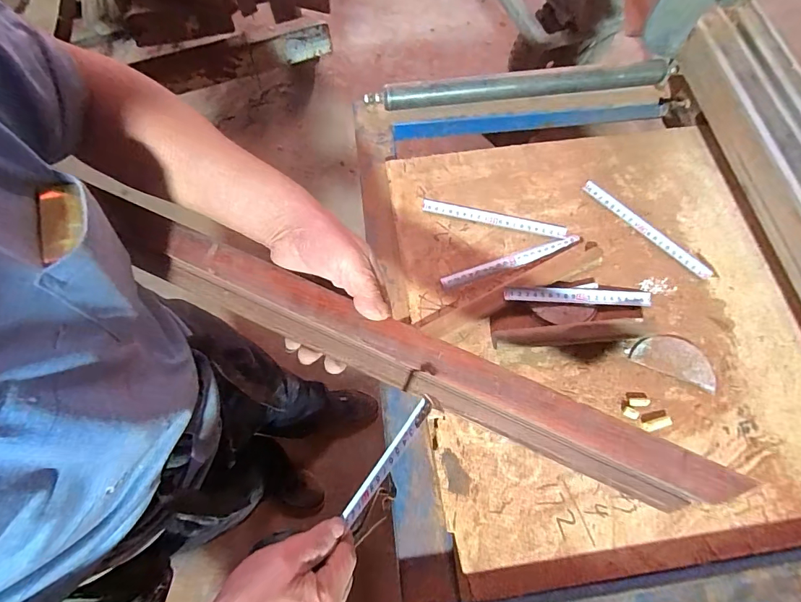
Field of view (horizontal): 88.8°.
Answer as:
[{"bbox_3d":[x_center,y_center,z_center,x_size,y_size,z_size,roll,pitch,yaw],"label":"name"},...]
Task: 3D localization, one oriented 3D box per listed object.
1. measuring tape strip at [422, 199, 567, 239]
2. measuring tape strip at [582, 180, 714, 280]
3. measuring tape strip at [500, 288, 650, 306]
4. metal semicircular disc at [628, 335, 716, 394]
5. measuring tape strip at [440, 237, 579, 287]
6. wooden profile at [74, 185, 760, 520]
[{"bbox_3d":[0.128,-0.113,0.565,0.196,0.004,0.020,13,78,5],"label":"measuring tape strip"},{"bbox_3d":[0.335,-0.100,0.561,0.019,0.004,0.199,-43,74,-8],"label":"measuring tape strip"},{"bbox_3d":[0.225,-0.006,0.517,0.187,0.004,0.019,3,74,-3],"label":"measuring tape strip"},{"bbox_3d":[0.330,0.067,0.492,0.098,0.007,0.051,22,70,8],"label":"metal semicircular disc"},{"bbox_3d":[0.146,-0.053,0.541,0.193,0.010,0.020,-16,69,-6],"label":"measuring tape strip"},{"bbox_3d":[-0.009,0.042,0.349,0.541,0.032,0.046,24,66,6],"label":"wooden profile"}]

